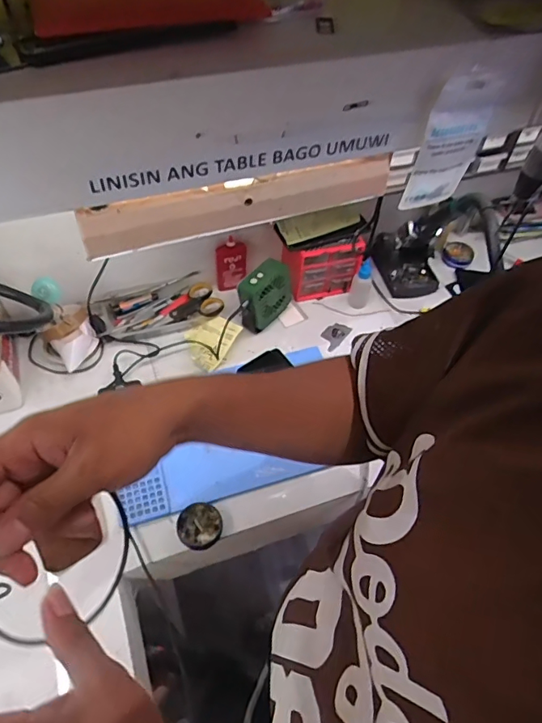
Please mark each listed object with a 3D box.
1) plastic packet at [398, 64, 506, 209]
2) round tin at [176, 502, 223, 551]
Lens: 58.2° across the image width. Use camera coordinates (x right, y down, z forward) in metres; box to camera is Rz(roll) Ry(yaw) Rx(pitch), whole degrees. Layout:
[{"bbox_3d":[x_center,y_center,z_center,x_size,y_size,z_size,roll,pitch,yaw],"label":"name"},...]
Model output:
[{"bbox_3d":[0.188,-0.227,0.509,0.085,0.146,0.012,-22,58,-18],"label":"plastic packet"},{"bbox_3d":[-0.103,0.233,0.695,0.062,0.015,0.062,2,54,-2],"label":"round tin"}]

